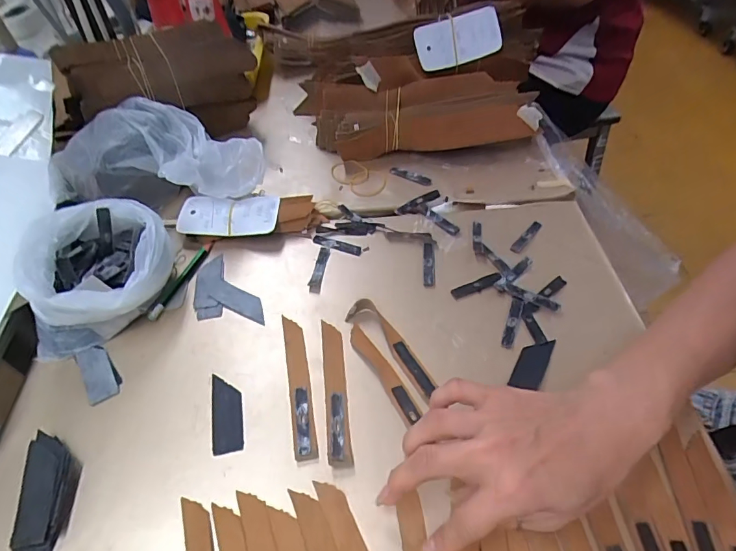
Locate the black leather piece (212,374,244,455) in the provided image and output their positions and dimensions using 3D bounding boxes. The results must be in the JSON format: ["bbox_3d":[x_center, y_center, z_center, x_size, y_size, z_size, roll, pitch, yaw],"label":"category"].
[{"bbox_3d":[-0.109,0.105,0.349,0.022,0.004,0.064,-11,49,-8],"label":"black leather piece"}]

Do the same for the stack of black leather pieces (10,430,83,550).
[{"bbox_3d":[-0.221,0.147,0.309,0.035,0.011,0.078,-11,49,-8],"label":"stack of black leather pieces"}]

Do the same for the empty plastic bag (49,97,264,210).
[{"bbox_3d":[-0.212,-0.121,0.491,0.198,0.094,0.117,-7,48,-4],"label":"empty plastic bag"}]

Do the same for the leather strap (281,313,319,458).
[{"bbox_3d":[-0.056,0.084,0.362,0.016,0.004,0.125,-9,49,-6],"label":"leather strap"}]

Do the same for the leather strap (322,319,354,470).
[{"bbox_3d":[-0.026,0.087,0.357,0.017,0.005,0.124,-6,48,-3],"label":"leather strap"}]

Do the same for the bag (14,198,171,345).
[{"bbox_3d":[-0.228,-0.007,0.401,0.102,0.081,0.118,-10,49,-7],"label":"bag"}]

